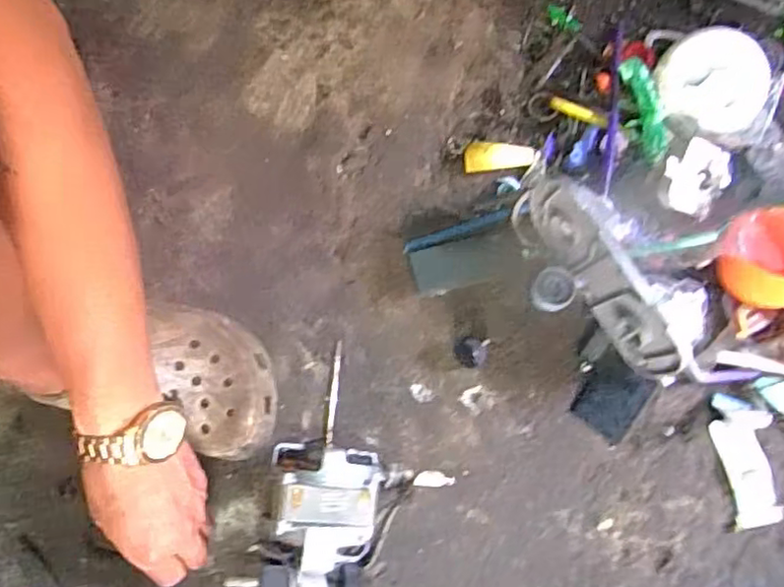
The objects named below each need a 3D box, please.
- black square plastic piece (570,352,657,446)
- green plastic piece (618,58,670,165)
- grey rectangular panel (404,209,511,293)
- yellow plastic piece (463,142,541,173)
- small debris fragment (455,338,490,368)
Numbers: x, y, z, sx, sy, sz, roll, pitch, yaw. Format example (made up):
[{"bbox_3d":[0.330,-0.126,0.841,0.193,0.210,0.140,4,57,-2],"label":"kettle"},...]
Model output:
[{"bbox_3d":[0.191,0.091,0.552,0.053,0.005,0.063,38,80,8],"label":"black square plastic piece"},{"bbox_3d":[0.227,-0.163,0.577,0.021,0.036,0.096,-11,78,-3],"label":"green plastic piece"},{"bbox_3d":[0.064,-0.035,0.574,0.095,0.022,0.057,-16,78,-4],"label":"grey rectangular panel"},{"bbox_3d":[0.102,-0.126,0.593,0.067,0.022,0.026,4,77,0],"label":"yellow plastic piece"},{"bbox_3d":[0.071,0.052,0.554,0.029,0.019,0.024,3,77,0],"label":"small debris fragment"}]

